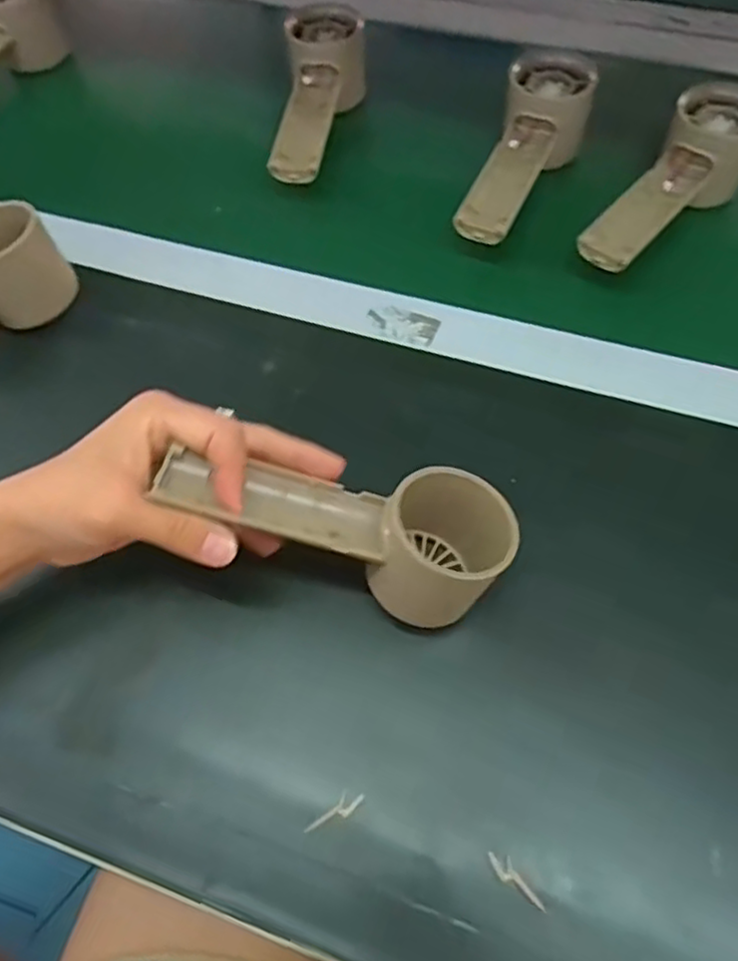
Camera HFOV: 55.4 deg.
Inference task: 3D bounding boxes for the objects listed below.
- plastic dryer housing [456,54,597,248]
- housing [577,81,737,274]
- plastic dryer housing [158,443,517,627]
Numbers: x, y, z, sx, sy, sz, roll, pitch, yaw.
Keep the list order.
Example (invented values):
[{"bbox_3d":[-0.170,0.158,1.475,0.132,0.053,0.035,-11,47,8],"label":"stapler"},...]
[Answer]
[{"bbox_3d":[0.108,-0.212,0.480,0.057,0.072,0.161,17,63,11],"label":"plastic dryer housing"},{"bbox_3d":[0.195,-0.180,0.451,0.056,0.068,0.150,32,67,18],"label":"housing"},{"bbox_3d":[-0.013,0.019,0.321,0.157,0.046,0.055,16,62,-1],"label":"plastic dryer housing"}]

